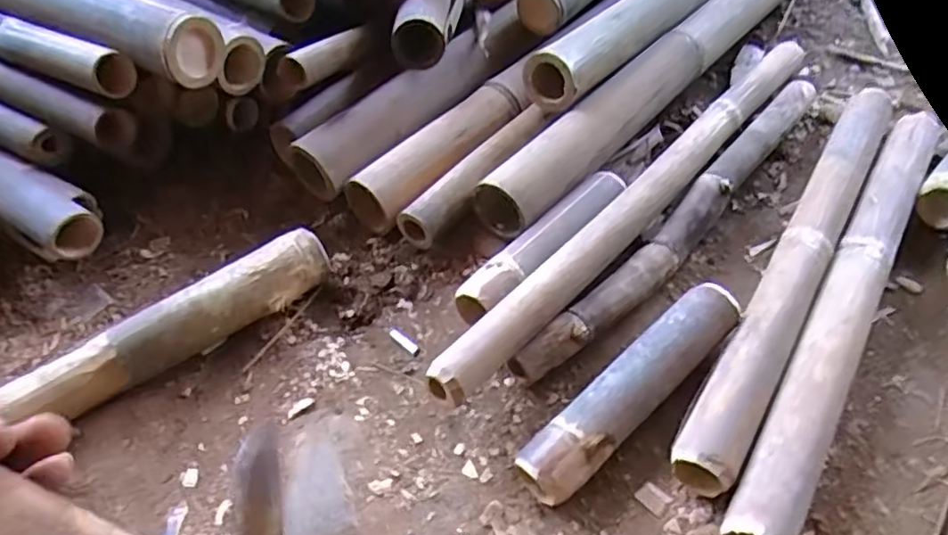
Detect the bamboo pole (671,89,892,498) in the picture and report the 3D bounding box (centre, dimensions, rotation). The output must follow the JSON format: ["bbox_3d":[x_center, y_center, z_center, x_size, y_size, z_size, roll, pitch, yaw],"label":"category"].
[{"bbox_3d":[0.367,-0.014,0.713,0.053,0.065,0.629,23,52,27],"label":"bamboo pole"}]

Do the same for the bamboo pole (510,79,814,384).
[{"bbox_3d":[0.278,-0.072,0.792,0.058,0.053,0.654,31,56,32],"label":"bamboo pole"}]

